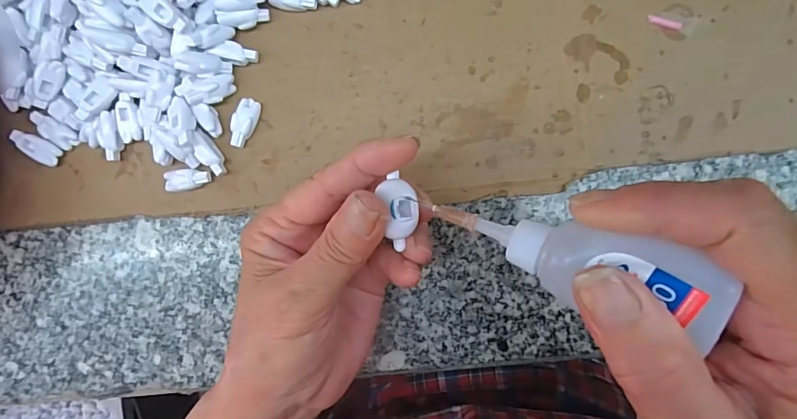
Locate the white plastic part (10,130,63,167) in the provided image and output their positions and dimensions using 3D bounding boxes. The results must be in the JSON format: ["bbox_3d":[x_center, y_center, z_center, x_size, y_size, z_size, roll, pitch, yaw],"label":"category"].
[{"bbox_3d":[-0.215,-0.037,0.257,0.027,0.004,0.013,34,93,-14],"label":"white plastic part"}]

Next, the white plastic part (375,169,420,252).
[{"bbox_3d":[0.001,0.001,0.176,0.015,0.013,0.028,-7,91,3],"label":"white plastic part"}]

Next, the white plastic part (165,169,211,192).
[{"bbox_3d":[-0.124,-0.017,0.256,0.027,0.010,0.012,-2,91,3],"label":"white plastic part"}]

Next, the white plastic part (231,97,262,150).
[{"bbox_3d":[-0.089,-0.050,0.254,0.012,0.010,0.029,14,92,2],"label":"white plastic part"}]

